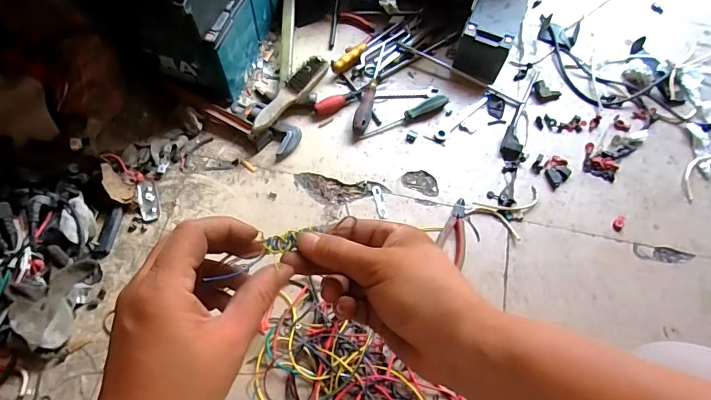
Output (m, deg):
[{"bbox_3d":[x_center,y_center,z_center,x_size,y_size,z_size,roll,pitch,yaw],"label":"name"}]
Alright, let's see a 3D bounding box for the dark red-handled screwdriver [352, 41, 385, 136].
[{"bbox_3d":[0.033,-0.231,0.894,0.029,0.030,0.222,15,65,5],"label":"dark red-handled screwdriver"}]

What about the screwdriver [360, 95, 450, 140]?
[{"bbox_3d":[0.095,-0.166,0.870,0.186,0.029,0.028,-22,68,-12],"label":"screwdriver"}]

